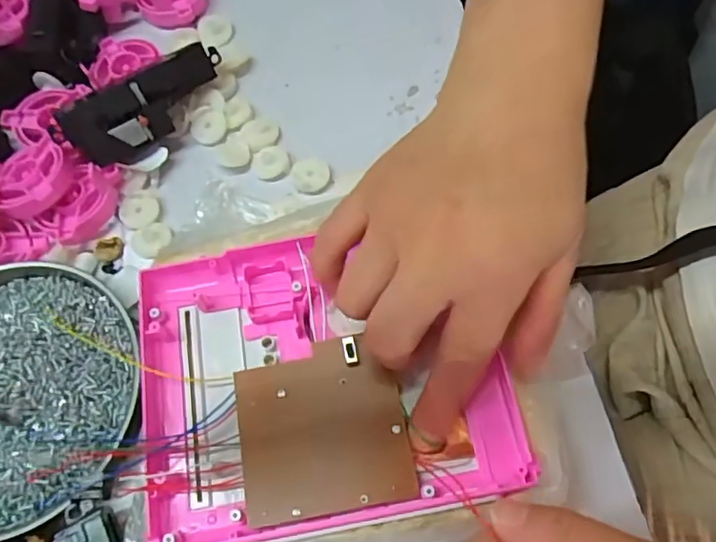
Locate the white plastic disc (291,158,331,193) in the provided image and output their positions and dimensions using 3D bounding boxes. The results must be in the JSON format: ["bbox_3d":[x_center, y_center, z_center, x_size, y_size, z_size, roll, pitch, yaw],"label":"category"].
[{"bbox_3d":[-0.028,-0.058,0.354,0.023,0.005,0.022,-1,66,3],"label":"white plastic disc"}]

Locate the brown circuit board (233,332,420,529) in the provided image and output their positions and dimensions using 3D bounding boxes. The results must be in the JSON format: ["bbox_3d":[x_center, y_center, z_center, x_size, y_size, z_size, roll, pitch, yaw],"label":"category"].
[{"bbox_3d":[-0.016,0.067,0.258,0.072,0.008,0.071,-10,66,-1],"label":"brown circuit board"}]

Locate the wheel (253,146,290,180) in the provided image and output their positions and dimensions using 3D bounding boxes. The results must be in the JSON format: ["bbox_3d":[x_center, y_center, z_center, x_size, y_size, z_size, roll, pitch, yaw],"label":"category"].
[{"bbox_3d":[-0.054,-0.067,0.361,0.021,0.004,0.021,-1,66,3],"label":"wheel"}]

